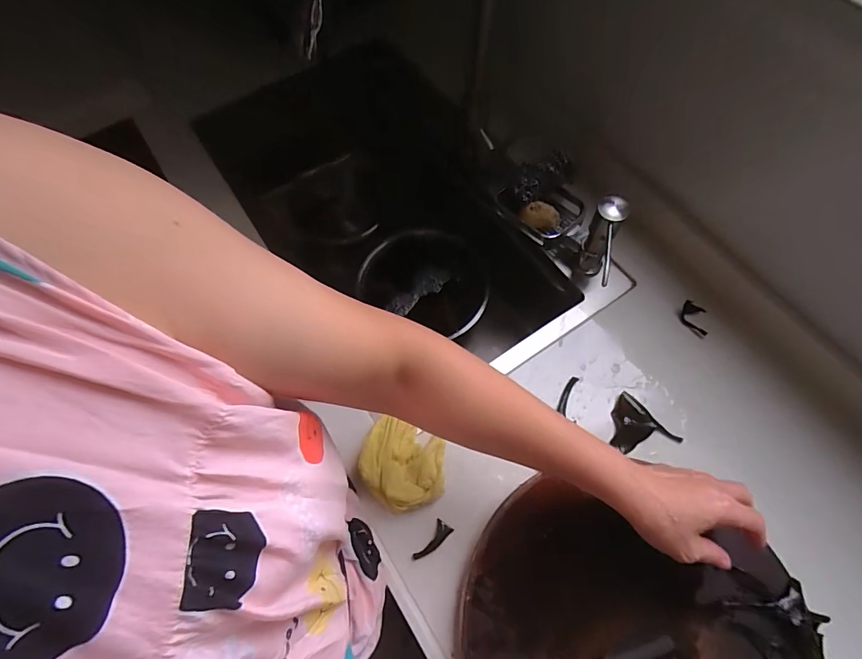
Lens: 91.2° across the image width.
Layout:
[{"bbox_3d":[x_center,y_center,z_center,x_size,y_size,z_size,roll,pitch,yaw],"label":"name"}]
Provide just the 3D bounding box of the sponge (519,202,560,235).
[{"bbox_3d":[0.148,-0.154,0.577,0.051,0.026,0.034,22,69,12],"label":"sponge"}]

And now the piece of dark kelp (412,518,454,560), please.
[{"bbox_3d":[0.000,0.229,0.455,0.019,0.007,0.049,42,74,18],"label":"piece of dark kelp"}]

